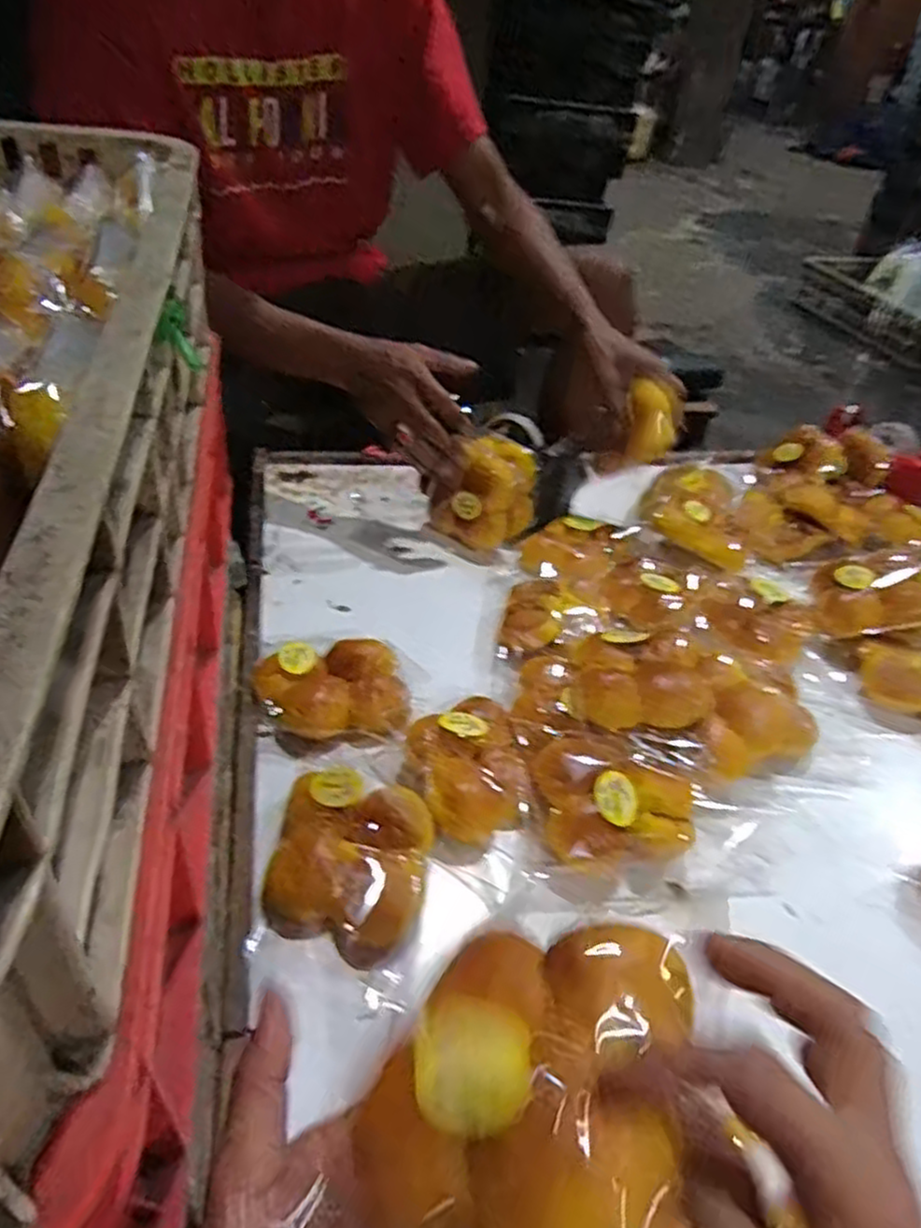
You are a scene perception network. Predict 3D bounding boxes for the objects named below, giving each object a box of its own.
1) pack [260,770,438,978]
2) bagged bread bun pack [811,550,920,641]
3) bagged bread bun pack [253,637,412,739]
[{"bbox_3d":[-0.078,0.176,0.531,0.111,0.042,0.124,9,41,2],"label":"pack"},{"bbox_3d":[0.481,-0.016,0.806,0.226,0.070,0.107,-8,44,-18],"label":"bagged bread bun pack"},{"bbox_3d":[-0.111,0.069,0.649,0.125,0.060,0.107,-6,43,-15],"label":"bagged bread bun pack"}]

